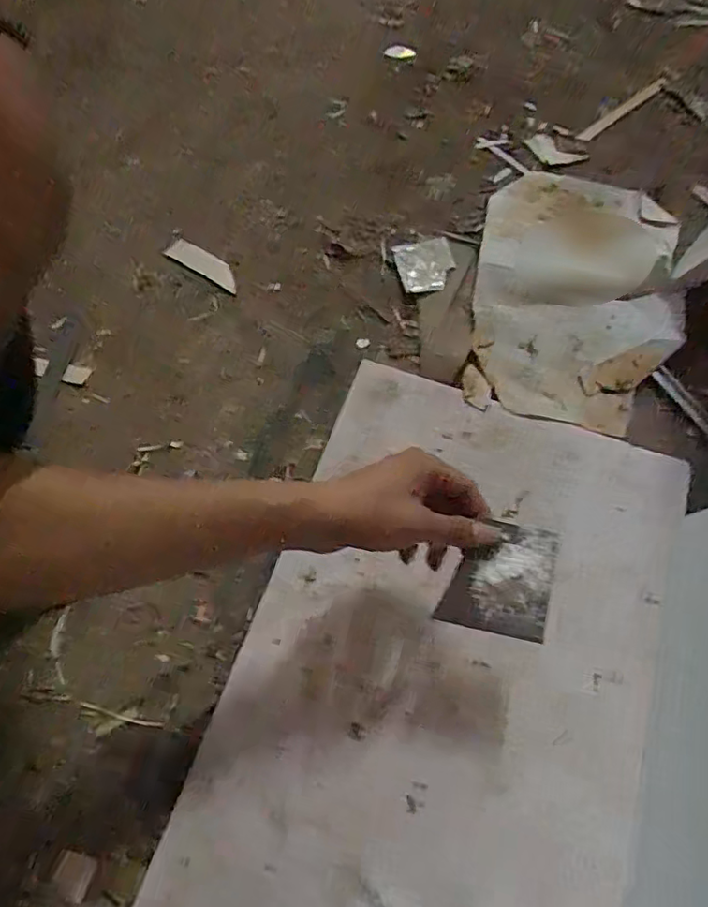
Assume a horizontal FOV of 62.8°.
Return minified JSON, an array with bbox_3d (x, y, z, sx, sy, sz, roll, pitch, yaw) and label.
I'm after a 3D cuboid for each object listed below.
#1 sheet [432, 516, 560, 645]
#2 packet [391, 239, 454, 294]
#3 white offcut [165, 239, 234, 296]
[{"bbox_3d":[0.100,0.085,0.396,0.068,0.008,0.075,14,81,9],"label":"sheet"},{"bbox_3d":[0.076,-0.202,0.621,0.060,0.009,0.067,-14,67,-6],"label":"packet"},{"bbox_3d":[-0.160,-0.205,0.625,0.087,0.007,0.028,30,70,12],"label":"white offcut"}]

